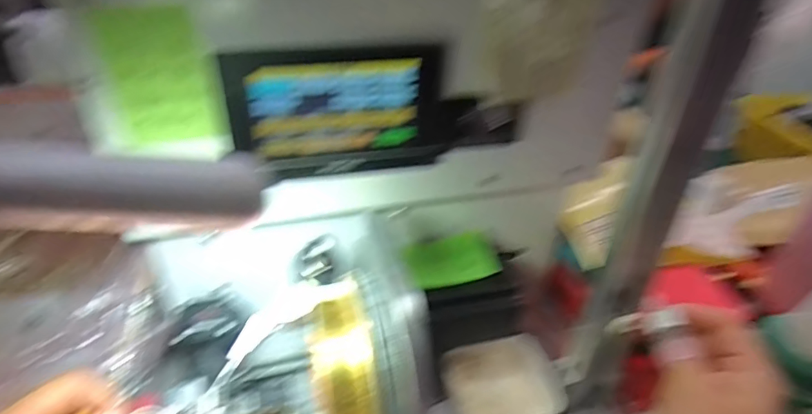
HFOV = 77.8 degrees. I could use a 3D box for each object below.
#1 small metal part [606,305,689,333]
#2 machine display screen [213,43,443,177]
[{"bbox_3d":[0.158,0.076,0.334,0.048,0.009,0.011,-16,30,18],"label":"small metal part"},{"bbox_3d":[-0.041,-0.059,0.314,0.128,0.079,0.014,-8,36,-14],"label":"machine display screen"}]

